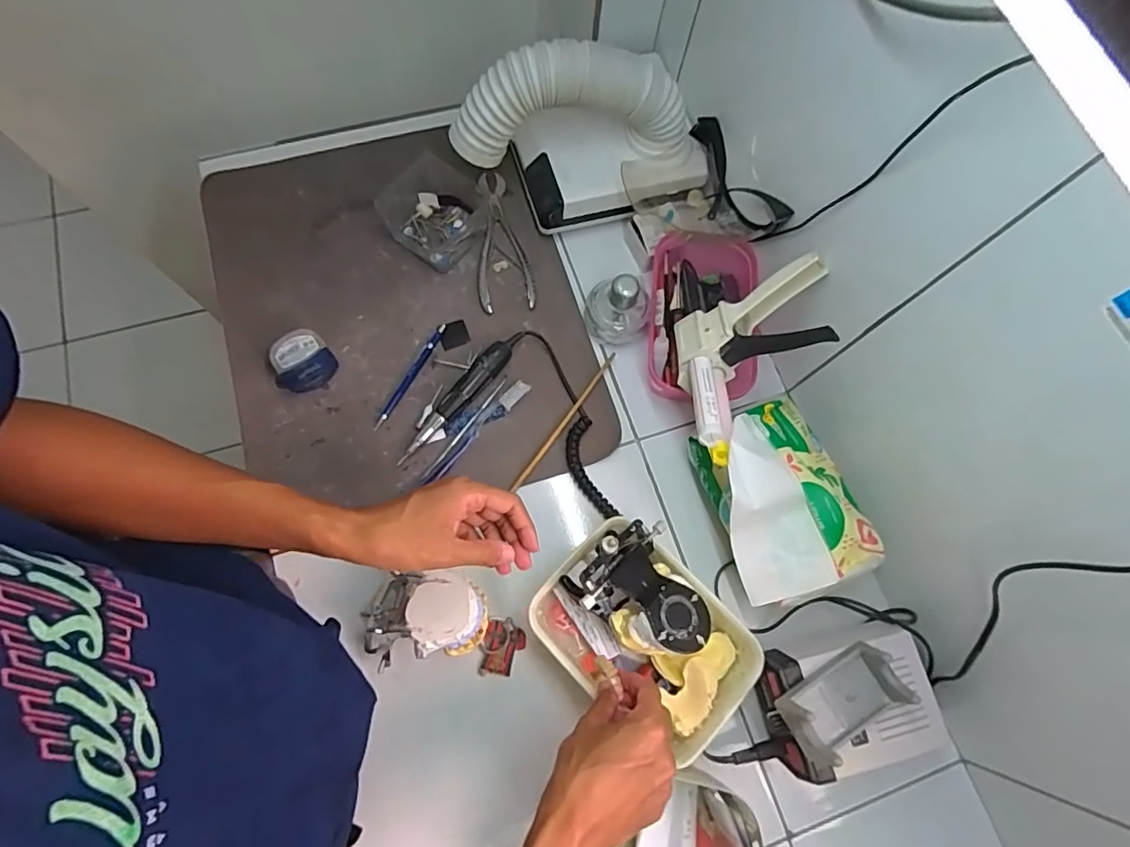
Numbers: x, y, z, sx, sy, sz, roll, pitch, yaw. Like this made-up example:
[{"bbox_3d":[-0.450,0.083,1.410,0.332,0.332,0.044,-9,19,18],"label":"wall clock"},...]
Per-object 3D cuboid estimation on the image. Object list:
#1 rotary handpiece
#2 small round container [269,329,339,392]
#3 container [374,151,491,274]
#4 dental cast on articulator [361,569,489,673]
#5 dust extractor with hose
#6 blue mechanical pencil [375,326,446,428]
[{"bbox_3d":[-0.120,-0.024,0.588,0.023,0.024,0.168,42,76,8],"label":"rotary handpiece"},{"bbox_3d":[-0.287,-0.066,0.590,0.061,0.039,0.066,0,74,0],"label":"small round container"},{"bbox_3d":[-0.152,-0.253,0.645,0.108,0.051,0.109,35,76,7],"label":"container"},{"bbox_3d":[-0.134,0.179,0.501,0.119,0.091,0.075,-9,75,-5],"label":"dental cast on articulator"},{"bbox_3d":[0.023,-0.310,0.600,0.274,0.173,0.102,-14,75,-7],"label":"dust extractor with hose"},{"bbox_3d":[-0.173,-0.054,0.606,0.011,0.006,0.138,29,74,5],"label":"blue mechanical pencil"}]

